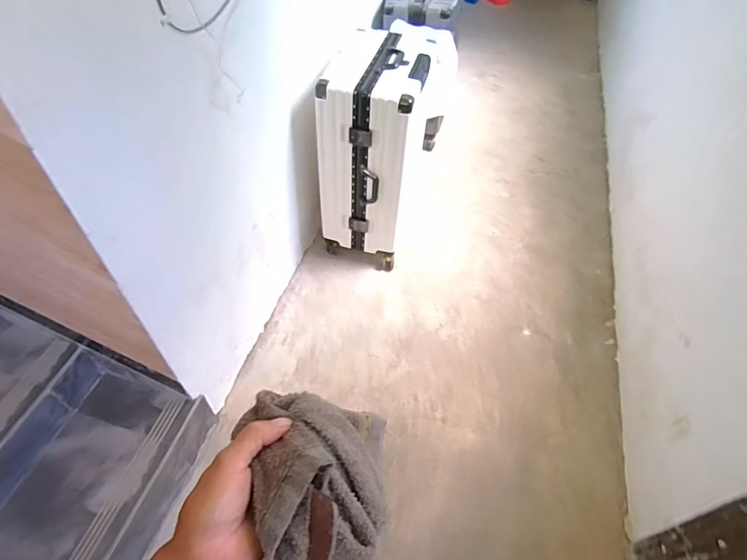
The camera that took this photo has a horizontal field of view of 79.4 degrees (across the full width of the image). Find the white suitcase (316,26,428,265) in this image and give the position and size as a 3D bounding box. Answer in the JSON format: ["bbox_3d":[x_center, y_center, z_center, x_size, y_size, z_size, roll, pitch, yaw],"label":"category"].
[{"bbox_3d":[0.006,-0.458,1.627,0.289,0.651,0.428,13,51,9],"label":"white suitcase"}]

